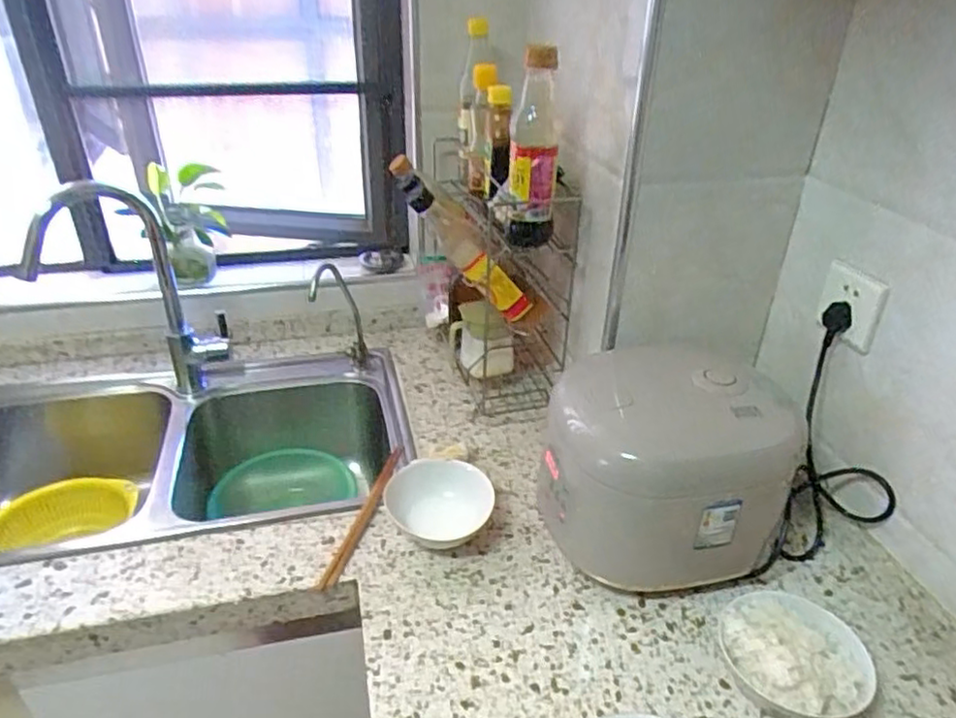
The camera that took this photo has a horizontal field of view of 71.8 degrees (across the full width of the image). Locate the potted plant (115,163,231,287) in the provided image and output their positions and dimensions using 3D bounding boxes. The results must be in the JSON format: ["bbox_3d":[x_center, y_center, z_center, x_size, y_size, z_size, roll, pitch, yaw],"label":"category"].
[{"bbox_3d":[-0.517,-0.236,1.138,0.153,0.184,0.110,-7,32,-13],"label":"potted plant"}]

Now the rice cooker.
[{"bbox_3d":[0.208,0.109,0.772,0.242,0.187,0.238,-7,32,-13],"label":"rice cooker"}]

